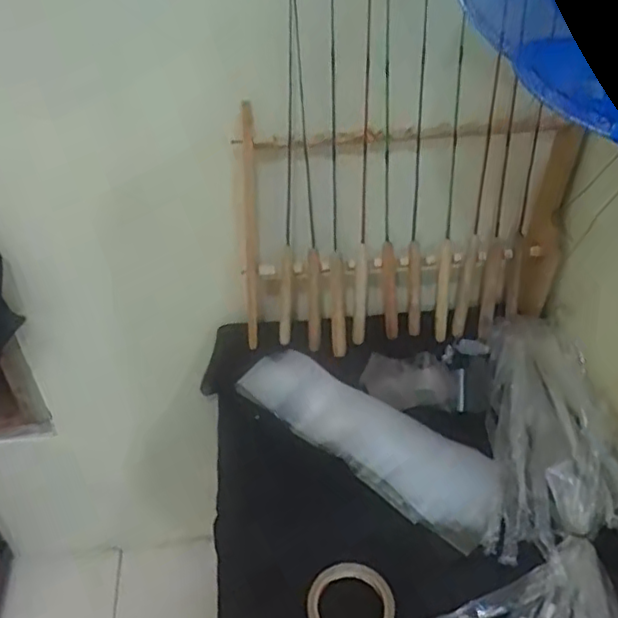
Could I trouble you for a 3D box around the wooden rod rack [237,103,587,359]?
[{"bbox_3d":[0.139,-0.100,0.968,0.474,0.346,0.145,2,42,2],"label":"wooden rod rack"}]

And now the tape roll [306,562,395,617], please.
[{"bbox_3d":[0.047,0.336,0.723,0.097,0.014,0.096,0,42,0],"label":"tape roll"}]

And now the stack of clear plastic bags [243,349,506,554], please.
[{"bbox_3d":[0.077,0.174,0.870,0.386,0.026,0.118,28,64,21],"label":"stack of clear plastic bags"}]

